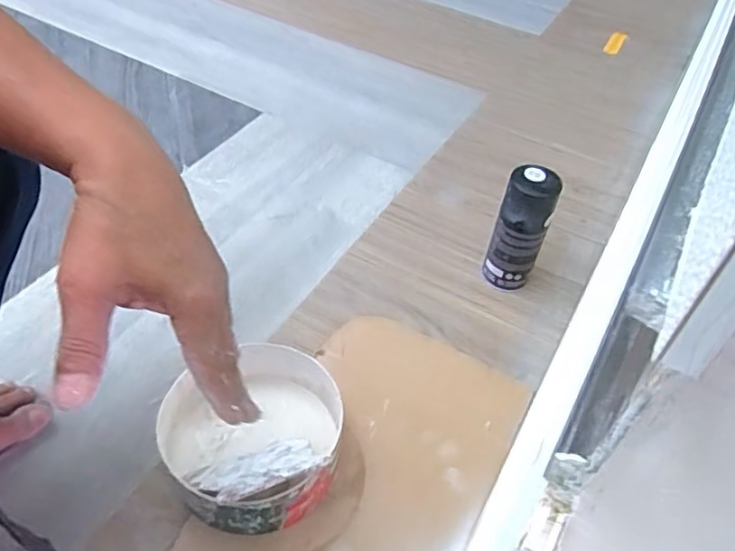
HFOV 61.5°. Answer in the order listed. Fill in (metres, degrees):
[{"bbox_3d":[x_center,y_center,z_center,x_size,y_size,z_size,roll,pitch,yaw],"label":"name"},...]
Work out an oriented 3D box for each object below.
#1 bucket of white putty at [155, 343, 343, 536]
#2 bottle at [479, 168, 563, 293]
[{"bbox_3d":[-0.109,0.153,0.620,0.177,0.089,0.177,2,47,-2],"label":"bucket of white putty"},{"bbox_3d":[0.195,-0.055,0.800,0.066,0.166,0.063,18,48,12],"label":"bottle"}]

